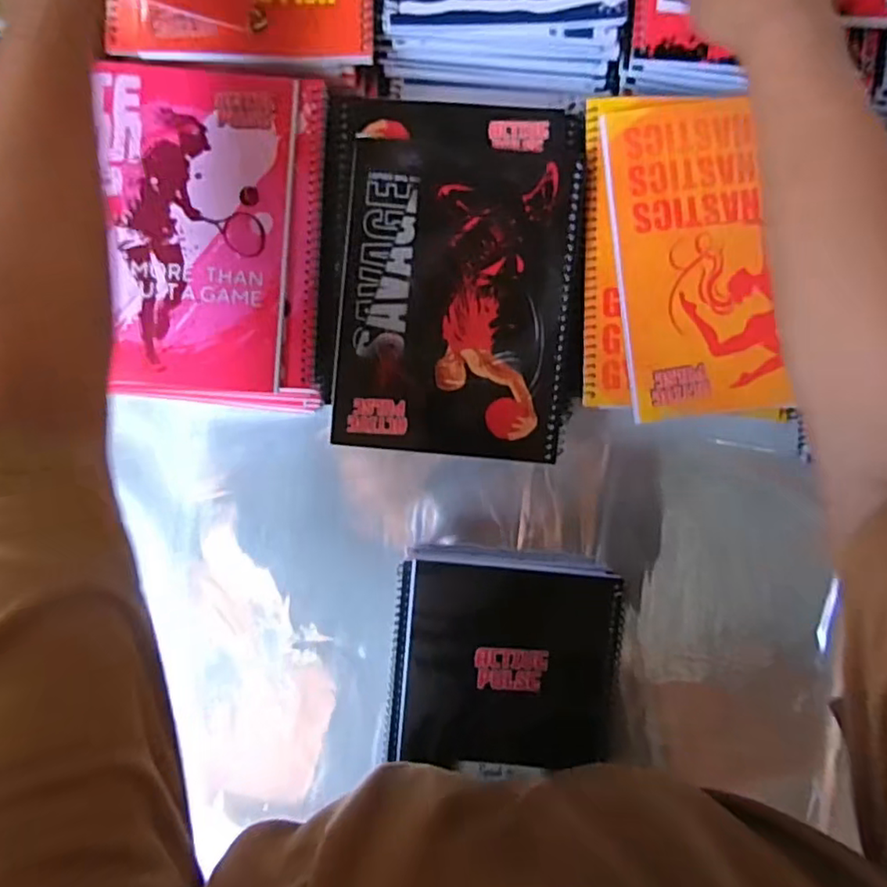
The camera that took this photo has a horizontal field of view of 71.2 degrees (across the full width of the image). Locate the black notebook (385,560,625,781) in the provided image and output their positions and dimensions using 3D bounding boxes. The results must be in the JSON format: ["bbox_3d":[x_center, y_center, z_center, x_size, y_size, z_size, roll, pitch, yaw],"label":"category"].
[{"bbox_3d":[0.043,0.161,0.439,0.156,0.009,0.145,5,92,-1],"label":"black notebook"}]

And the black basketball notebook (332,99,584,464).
[{"bbox_3d":[0.009,-0.106,0.399,0.145,0.009,0.223,4,92,-1],"label":"black basketball notebook"}]

